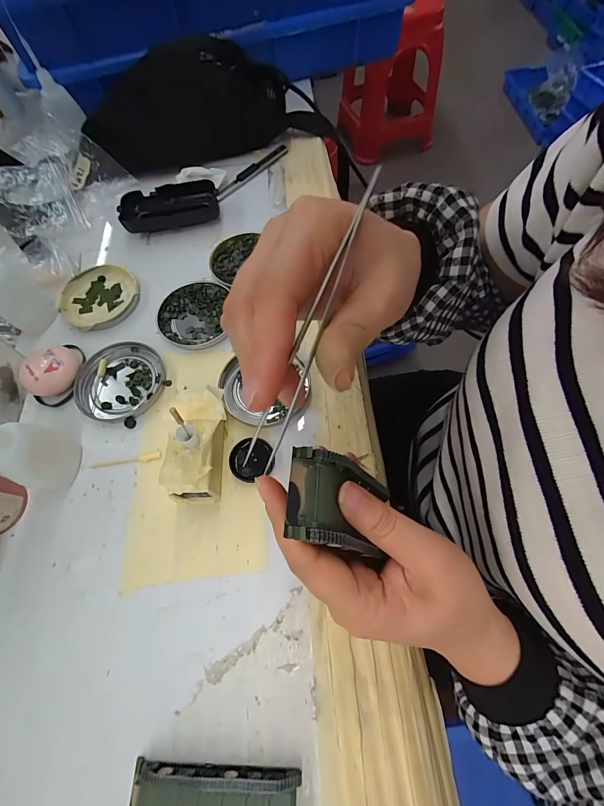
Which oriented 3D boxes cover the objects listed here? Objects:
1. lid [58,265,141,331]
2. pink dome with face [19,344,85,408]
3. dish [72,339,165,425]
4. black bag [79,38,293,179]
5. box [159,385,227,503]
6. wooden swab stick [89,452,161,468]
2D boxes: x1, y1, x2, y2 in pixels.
[{"bbox_3d":[-0.213,-0.112,0.363,0.078,0.007,0.080,-1,65,3],"label":"lid"},{"bbox_3d":[-0.225,-0.029,0.317,0.045,0.023,0.057,30,70,16],"label":"pink dome with face"},{"bbox_3d":[-0.168,-0.021,0.320,0.075,0.007,0.080,-1,65,3],"label":"dish"},{"bbox_3d":[-0.152,-0.378,0.433,0.259,0.098,0.111,-14,65,-3],"label":"black bag"},{"bbox_3d":[-0.079,0.033,0.271,0.043,0.042,0.086,-5,65,1],"label":"box"},{"bbox_3d":[-0.147,0.049,0.288,0.058,0.004,0.007,-11,65,-2],"label":"wooden swab stick"}]

